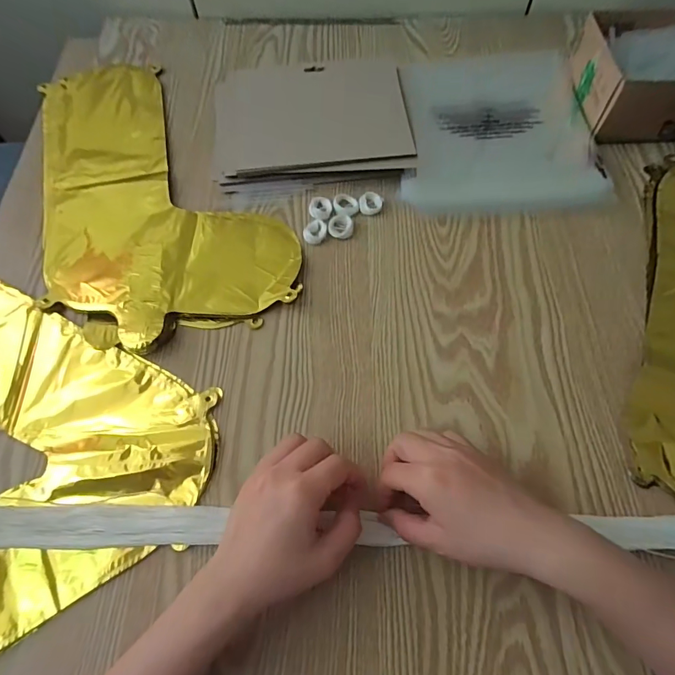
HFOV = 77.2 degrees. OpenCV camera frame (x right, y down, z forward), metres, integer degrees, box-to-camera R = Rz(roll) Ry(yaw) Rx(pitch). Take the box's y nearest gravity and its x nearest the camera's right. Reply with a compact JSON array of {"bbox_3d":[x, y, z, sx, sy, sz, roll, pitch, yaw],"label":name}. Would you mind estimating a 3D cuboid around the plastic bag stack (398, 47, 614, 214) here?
[{"bbox_3d":[0.176,-0.242,0.482,0.200,0.015,0.233,-1,65,2],"label":"plastic bag stack"}]

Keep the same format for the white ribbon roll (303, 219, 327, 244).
[{"bbox_3d":[-0.023,-0.108,0.430,0.023,0.005,0.027,10,65,7],"label":"white ribbon roll"}]

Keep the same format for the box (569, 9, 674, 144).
[{"bbox_3d":[0.364,-0.289,0.461,0.189,0.064,0.146,-1,65,2],"label":"box"}]

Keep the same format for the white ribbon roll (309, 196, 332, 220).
[{"bbox_3d":[-0.018,-0.134,0.440,0.023,0.005,0.028,3,65,3],"label":"white ribbon roll"}]

